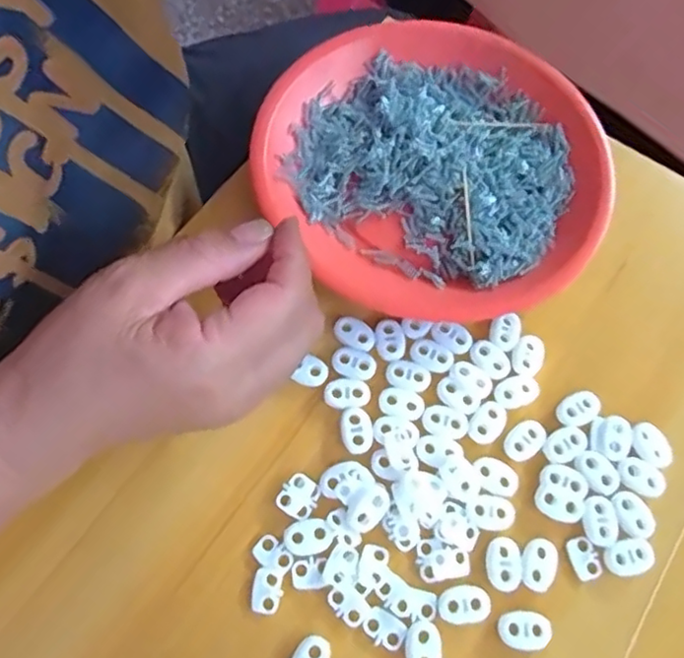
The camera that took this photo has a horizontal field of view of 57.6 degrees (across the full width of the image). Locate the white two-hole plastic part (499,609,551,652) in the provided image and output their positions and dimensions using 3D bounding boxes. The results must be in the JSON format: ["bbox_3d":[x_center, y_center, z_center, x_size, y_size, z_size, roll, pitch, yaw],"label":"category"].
[{"bbox_3d":[0.079,0.131,0.270,0.023,0.004,0.015,0,68,-4],"label":"white two-hole plastic part"}]

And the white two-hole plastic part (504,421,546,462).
[{"bbox_3d":[0.089,0.054,0.301,0.015,0.004,0.022,43,71,13],"label":"white two-hole plastic part"}]

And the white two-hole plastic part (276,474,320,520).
[{"bbox_3d":[-0.020,0.078,0.289,0.017,0.005,0.019,40,70,12],"label":"white two-hole plastic part"}]

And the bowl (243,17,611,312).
[{"bbox_3d":[0.054,-0.090,0.347,0.177,0.040,0.177,1,63,-2],"label":"bowl"}]

